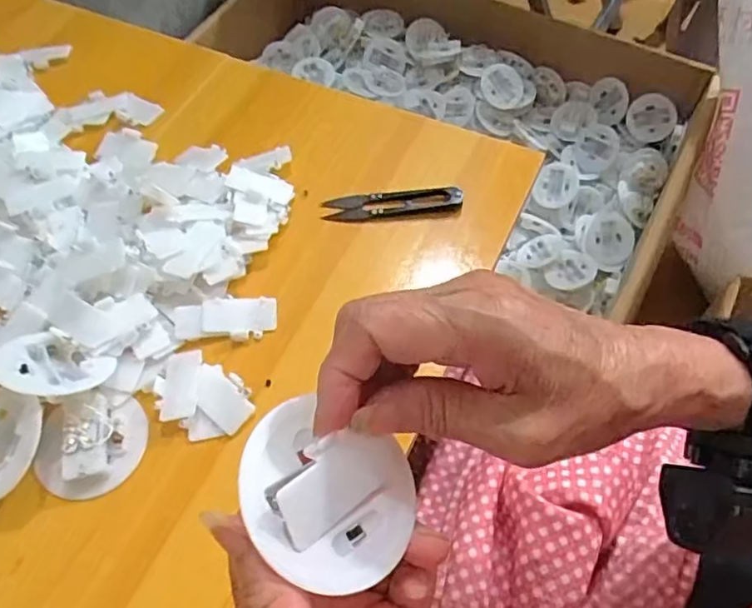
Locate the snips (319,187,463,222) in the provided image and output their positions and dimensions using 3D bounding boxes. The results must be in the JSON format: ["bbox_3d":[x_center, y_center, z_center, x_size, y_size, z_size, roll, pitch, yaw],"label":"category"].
[{"bbox_3d":[0.012,-0.074,0.455,0.101,0.015,0.022,-3,62,-2],"label":"snips"}]

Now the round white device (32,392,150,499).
[{"bbox_3d":[-0.169,0.082,0.364,0.054,0.015,0.063,17,63,9],"label":"round white device"}]

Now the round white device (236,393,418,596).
[{"bbox_3d":[-0.013,0.064,0.208,0.064,0.018,0.055,31,50,-13],"label":"round white device"}]

